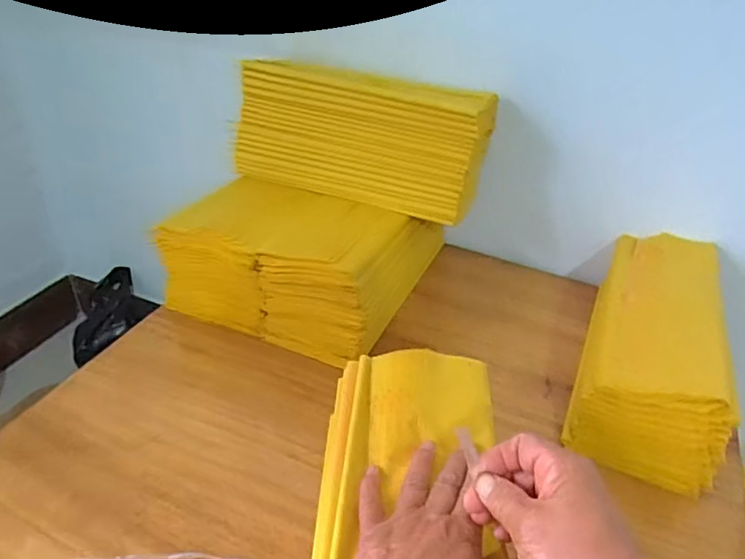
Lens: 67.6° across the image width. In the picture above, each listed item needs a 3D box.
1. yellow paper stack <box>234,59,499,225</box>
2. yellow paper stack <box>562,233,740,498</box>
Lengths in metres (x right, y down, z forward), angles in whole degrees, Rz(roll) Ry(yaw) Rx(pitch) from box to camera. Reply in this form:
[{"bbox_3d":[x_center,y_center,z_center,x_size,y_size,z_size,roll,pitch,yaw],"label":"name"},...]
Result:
[{"bbox_3d":[-0.013,-0.195,0.760,0.330,0.159,0.115,17,19,17],"label":"yellow paper stack"},{"bbox_3d":[0.319,0.067,0.633,0.128,0.114,0.325,18,38,18],"label":"yellow paper stack"}]

